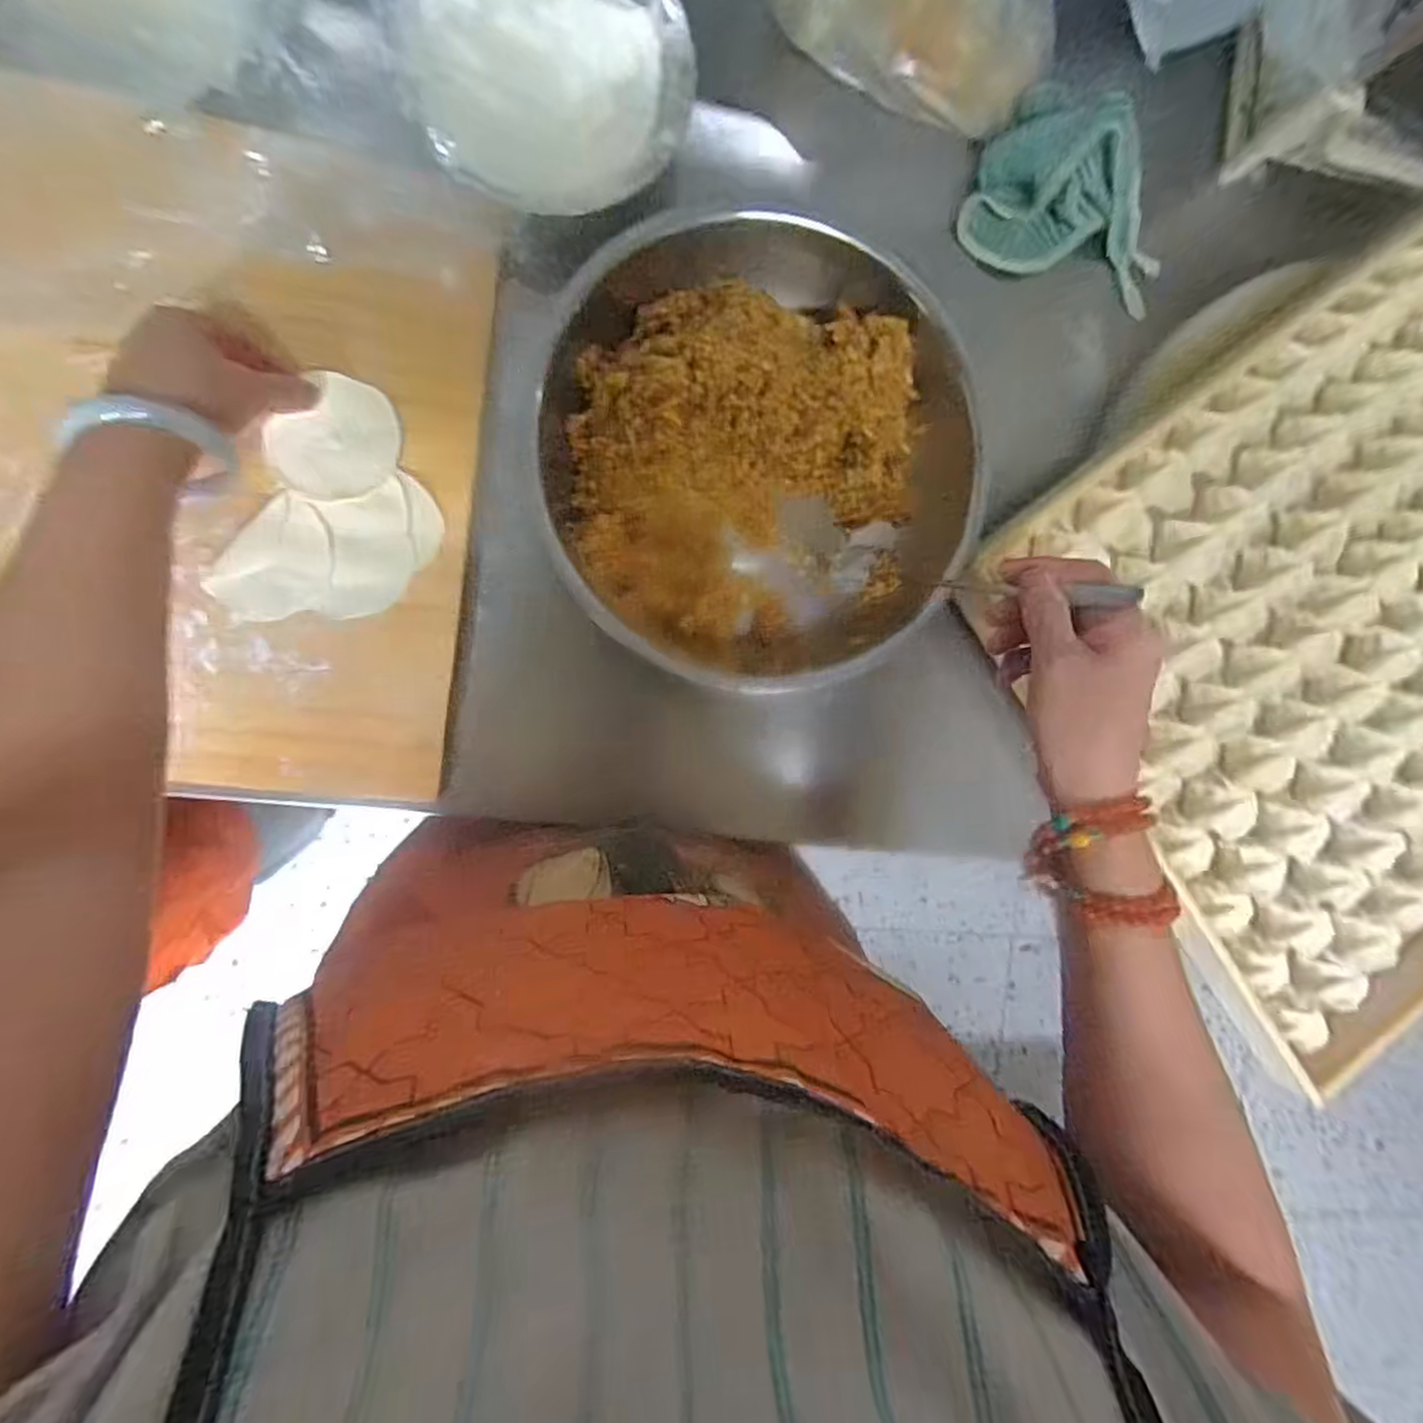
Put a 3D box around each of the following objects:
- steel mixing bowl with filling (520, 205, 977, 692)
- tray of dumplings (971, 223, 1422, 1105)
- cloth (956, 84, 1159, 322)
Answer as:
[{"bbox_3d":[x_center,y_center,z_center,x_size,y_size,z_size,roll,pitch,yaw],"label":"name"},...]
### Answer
[{"bbox_3d":[0.032,-0.173,0.472,0.280,0.090,0.302,0,92,-7],"label":"steel mixing bowl with filling"},{"bbox_3d":[0.510,-0.030,0.536,0.473,0.042,0.511,-36,96,-4],"label":"tray of dumplings"},{"bbox_3d":[0.276,-0.370,0.508,0.160,0.071,0.102,25,88,-10],"label":"cloth"}]

